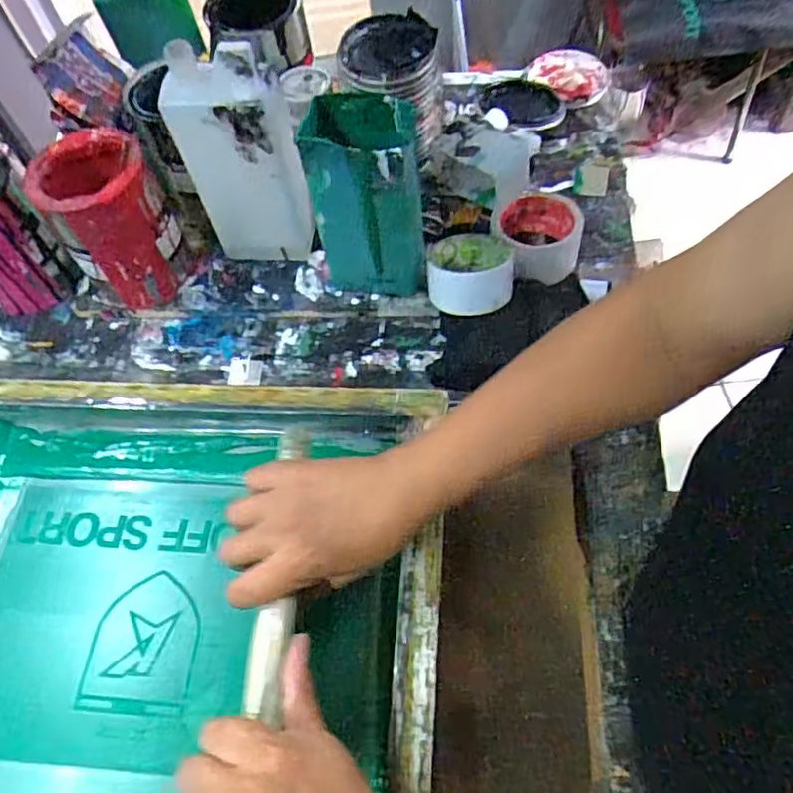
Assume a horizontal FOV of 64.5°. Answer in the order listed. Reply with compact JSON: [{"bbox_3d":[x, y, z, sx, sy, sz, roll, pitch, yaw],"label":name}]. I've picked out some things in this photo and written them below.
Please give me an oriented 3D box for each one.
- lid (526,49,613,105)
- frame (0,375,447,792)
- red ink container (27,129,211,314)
[{"bbox_3d":[0.221,-0.410,0.800,0.090,0.015,0.094,-3,59,4],"label":"lid"},{"bbox_3d":[-0.209,0.165,0.503,0.476,0.042,0.399,4,60,7],"label":"frame"},{"bbox_3d":[-0.283,-0.171,0.638,0.104,0.147,0.111,-39,63,-16],"label":"red ink container"}]

